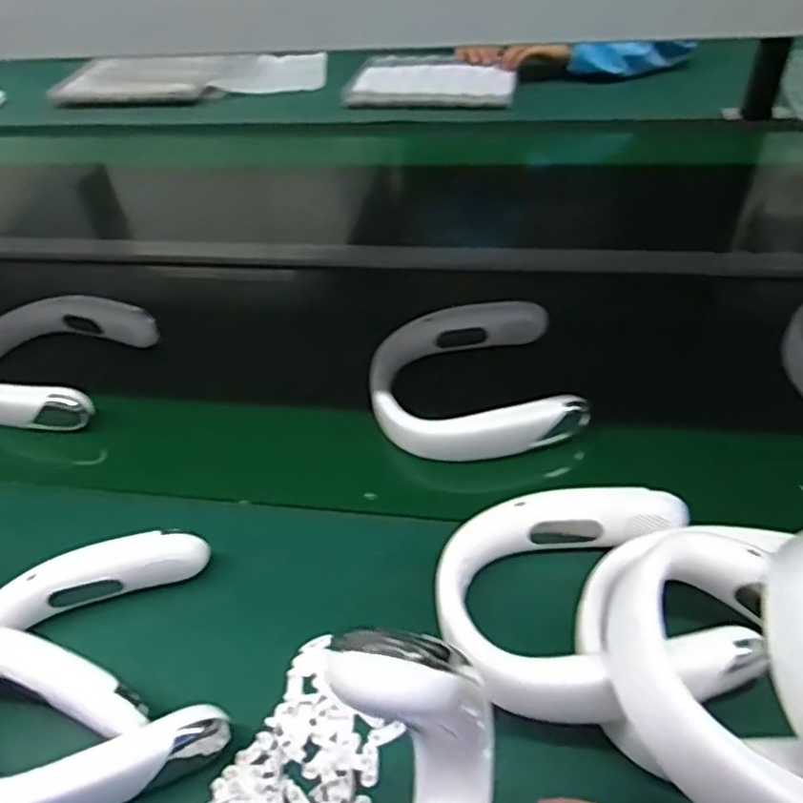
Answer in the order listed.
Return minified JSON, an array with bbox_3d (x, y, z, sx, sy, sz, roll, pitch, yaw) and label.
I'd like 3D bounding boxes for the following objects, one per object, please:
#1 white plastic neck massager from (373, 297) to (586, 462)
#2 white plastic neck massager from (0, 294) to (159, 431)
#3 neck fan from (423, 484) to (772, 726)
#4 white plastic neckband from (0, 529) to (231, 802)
[{"bbox_3d":[0.075,-0.029,0.752,0.210,0.054,0.229,-9,45,-2],"label":"white plastic neck massager"},{"bbox_3d":[-0.438,-0.051,0.847,0.207,0.069,0.198,6,46,12],"label":"white plastic neck massager"},{"bbox_3d":[0.131,0.141,0.516,0.206,0.086,0.190,-10,45,-4],"label":"neck fan"},{"bbox_3d":[-0.244,0.205,0.522,0.198,0.053,0.203,-17,46,-10],"label":"white plastic neckband"}]

